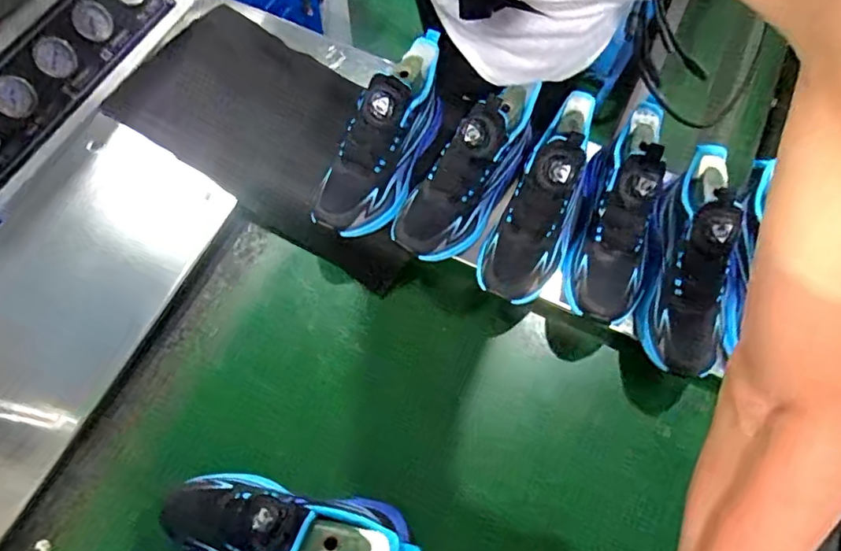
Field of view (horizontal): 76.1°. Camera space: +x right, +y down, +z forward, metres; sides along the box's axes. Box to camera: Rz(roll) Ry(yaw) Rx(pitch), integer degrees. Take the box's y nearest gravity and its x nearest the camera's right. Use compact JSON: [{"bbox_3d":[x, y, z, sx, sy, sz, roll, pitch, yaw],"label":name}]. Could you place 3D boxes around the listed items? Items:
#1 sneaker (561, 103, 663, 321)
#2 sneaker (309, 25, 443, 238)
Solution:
[{"bbox_3d":[0.229,-0.074,0.608,0.090,0.115,0.253,12,90,3],"label":"sneaker"},{"bbox_3d":[-0.037,-0.163,0.625,0.092,0.126,0.242,28,72,8],"label":"sneaker"}]

